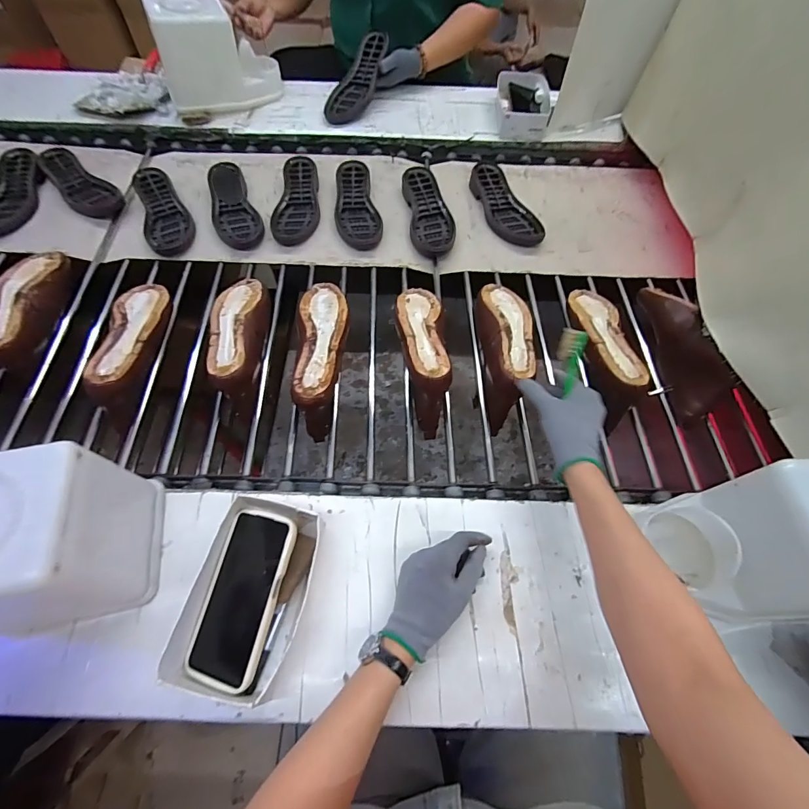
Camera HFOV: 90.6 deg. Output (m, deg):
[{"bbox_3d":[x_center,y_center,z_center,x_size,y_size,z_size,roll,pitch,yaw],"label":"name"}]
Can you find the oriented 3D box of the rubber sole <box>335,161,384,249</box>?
[{"bbox_3d":[-0.101,-0.414,0.826,0.086,0.035,0.241,-9,63,-7],"label":"rubber sole"}]

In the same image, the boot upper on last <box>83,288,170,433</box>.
[{"bbox_3d":[-0.420,-0.093,0.630,0.076,0.080,0.251,-4,62,-4],"label":"boot upper on last"}]

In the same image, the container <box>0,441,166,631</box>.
[{"bbox_3d":[-0.364,0.139,0.404,0.151,0.169,0.137,-11,63,-8],"label":"container"}]

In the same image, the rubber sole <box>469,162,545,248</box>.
[{"bbox_3d":[0.210,-0.422,0.841,0.101,0.035,0.220,-11,63,-8],"label":"rubber sole"}]

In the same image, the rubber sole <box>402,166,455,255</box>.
[{"bbox_3d":[0.048,-0.401,0.824,0.084,0.033,0.231,-6,62,-5],"label":"rubber sole"}]

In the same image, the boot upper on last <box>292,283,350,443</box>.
[{"bbox_3d":[-0.128,-0.078,0.658,0.079,0.115,0.238,-3,62,-3],"label":"boot upper on last"}]

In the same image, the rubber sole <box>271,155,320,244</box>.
[{"bbox_3d":[-0.222,-0.424,0.830,0.090,0.035,0.228,1,62,-2],"label":"rubber sole"}]

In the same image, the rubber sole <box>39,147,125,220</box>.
[{"bbox_3d":[-0.698,-0.471,0.854,0.250,0.025,0.088,37,67,16],"label":"rubber sole"}]

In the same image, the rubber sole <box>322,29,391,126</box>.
[{"bbox_3d":[-0.113,-0.773,0.956,0.097,0.024,0.233,27,91,12],"label":"rubber sole"}]

